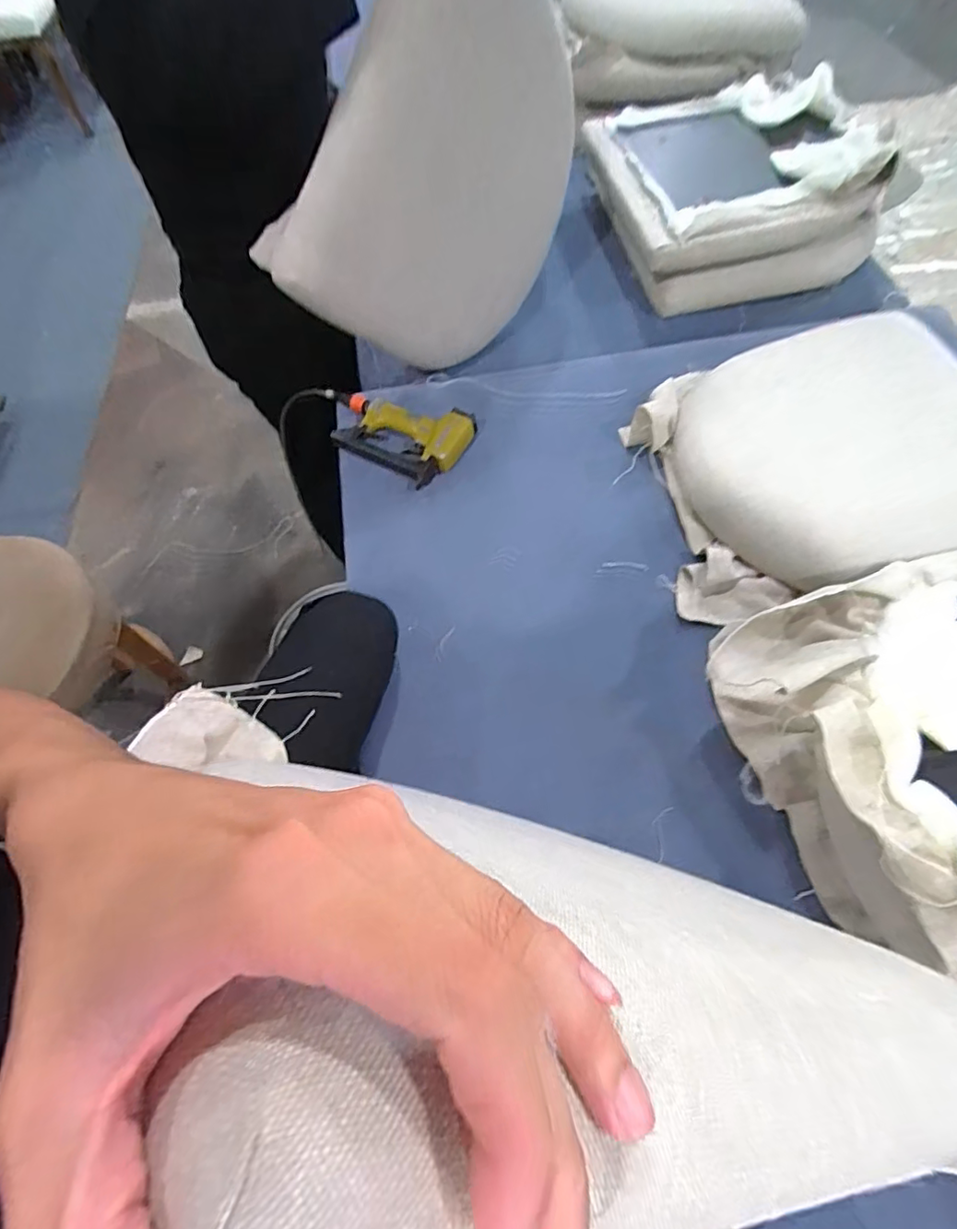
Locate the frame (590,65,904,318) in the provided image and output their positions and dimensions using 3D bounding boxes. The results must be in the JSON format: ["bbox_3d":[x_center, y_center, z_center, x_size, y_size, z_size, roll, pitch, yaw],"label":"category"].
[{"bbox_3d":[0.458,-0.788,1.036,0.441,0.168,0.437,-9,62,-2],"label":"frame"}]

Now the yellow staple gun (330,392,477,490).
[{"bbox_3d":[-0.137,-0.280,0.886,0.246,0.043,0.133,17,65,12],"label":"yellow staple gun"}]

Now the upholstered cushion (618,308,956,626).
[{"bbox_3d":[0.482,-0.231,0.803,0.520,0.083,0.426,-12,63,-4],"label":"upholstered cushion"}]

